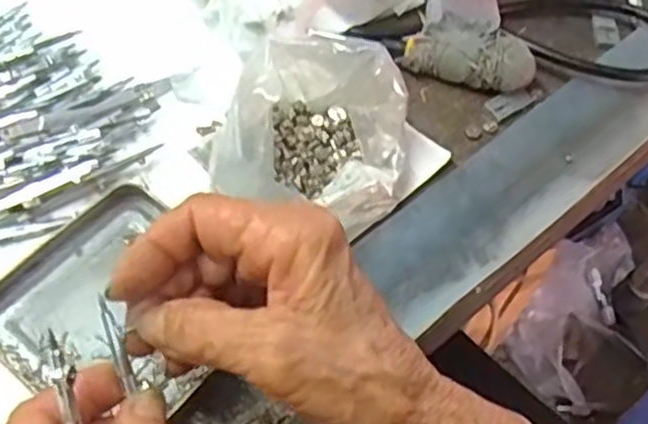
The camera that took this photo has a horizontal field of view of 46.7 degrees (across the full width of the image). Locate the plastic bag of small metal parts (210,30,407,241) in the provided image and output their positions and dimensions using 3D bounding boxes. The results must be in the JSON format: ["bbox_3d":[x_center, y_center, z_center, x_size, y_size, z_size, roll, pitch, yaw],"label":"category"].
[{"bbox_3d":[-0.001,-0.041,0.352,0.082,0.050,0.082,11,57,2],"label":"plastic bag of small metal parts"}]

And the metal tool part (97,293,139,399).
[{"bbox_3d":[-0.071,0.044,0.256,0.005,0.004,0.034,-20,82,-17],"label":"metal tool part"}]

